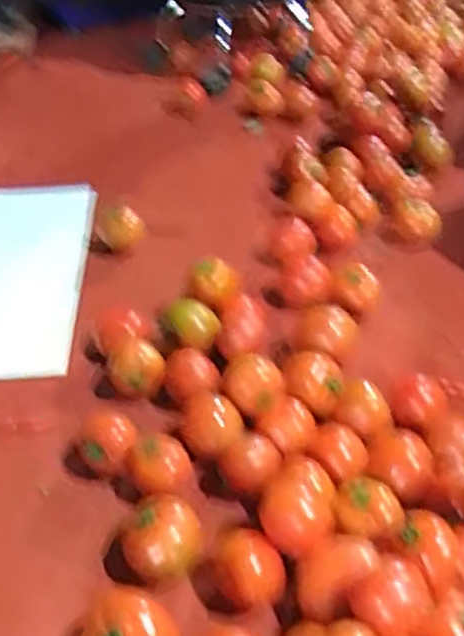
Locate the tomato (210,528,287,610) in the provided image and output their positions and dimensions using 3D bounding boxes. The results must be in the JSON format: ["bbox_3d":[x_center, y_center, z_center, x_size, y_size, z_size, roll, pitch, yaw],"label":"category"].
[{"bbox_3d":[0.016,0.230,0.627,0.054,0.058,0.059,-1,42,1],"label":"tomato"}]

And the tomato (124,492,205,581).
[{"bbox_3d":[-0.065,0.204,0.652,0.073,0.059,0.071,-7,42,-5],"label":"tomato"}]

